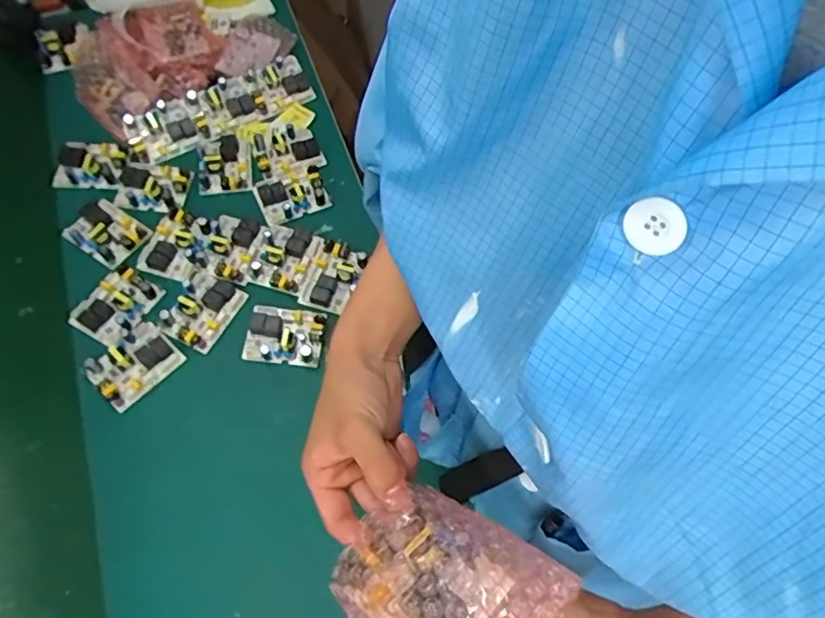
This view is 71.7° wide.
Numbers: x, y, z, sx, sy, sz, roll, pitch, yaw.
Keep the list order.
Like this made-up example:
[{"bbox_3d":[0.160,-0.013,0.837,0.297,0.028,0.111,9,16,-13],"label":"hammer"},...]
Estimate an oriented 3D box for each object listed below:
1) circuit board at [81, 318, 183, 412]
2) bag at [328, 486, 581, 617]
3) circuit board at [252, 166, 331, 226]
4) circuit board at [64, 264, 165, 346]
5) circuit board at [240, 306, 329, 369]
[{"bbox_3d":[-0.286,0.055,0.584,0.062,0.019,0.080,40,69,16],"label":"circuit board"},{"bbox_3d":[0.013,0.144,0.296,0.095,0.016,0.108,-43,43,-19],"label":"bag"},{"bbox_3d":[-0.145,-0.139,0.690,0.083,0.014,0.060,-25,67,-14],"label":"circuit board"},{"bbox_3d":[-0.317,-0.006,0.611,0.060,0.015,0.082,28,66,11],"label":"circuit board"},{"bbox_3d":[-0.136,0.024,0.603,0.080,0.018,0.060,6,64,1],"label":"circuit board"}]

